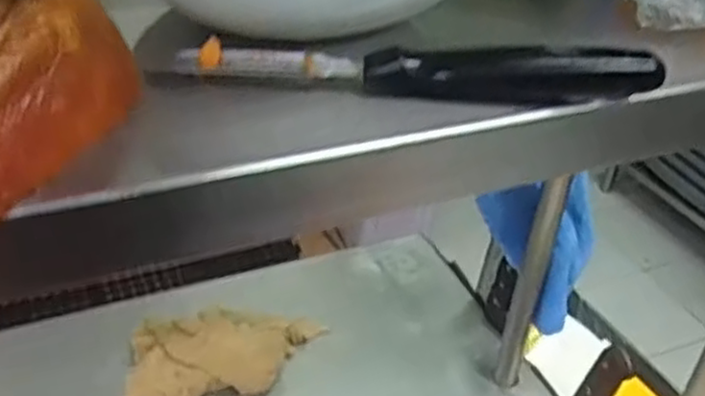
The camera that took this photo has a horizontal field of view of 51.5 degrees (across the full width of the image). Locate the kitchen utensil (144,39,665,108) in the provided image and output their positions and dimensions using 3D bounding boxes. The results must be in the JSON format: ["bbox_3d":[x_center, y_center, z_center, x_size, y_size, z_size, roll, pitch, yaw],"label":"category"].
[{"bbox_3d":[0.021,-0.045,0.260,0.171,0.021,0.014,5,35,1],"label":"kitchen utensil"}]

